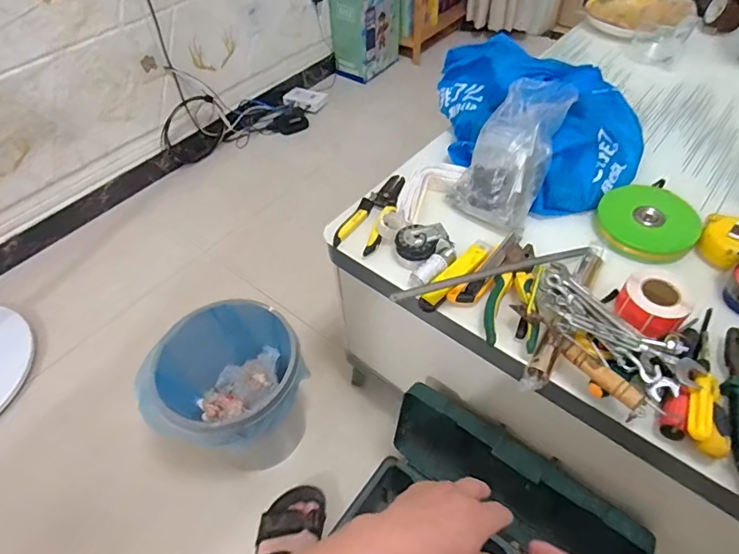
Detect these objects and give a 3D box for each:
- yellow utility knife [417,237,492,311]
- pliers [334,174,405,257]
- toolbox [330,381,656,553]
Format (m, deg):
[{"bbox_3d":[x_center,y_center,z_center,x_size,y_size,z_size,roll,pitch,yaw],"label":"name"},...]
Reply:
[{"bbox_3d":[0.114,-0.004,0.607,0.028,0.021,0.139,33,60,26],"label":"yellow utility knife"},{"bbox_3d":[0.005,-0.100,0.693,0.062,0.017,0.165,15,53,15],"label":"pliers"},{"bbox_3d":[0.143,0.394,0.691,0.348,0.289,0.251,30,58,24],"label":"toolbox"}]

